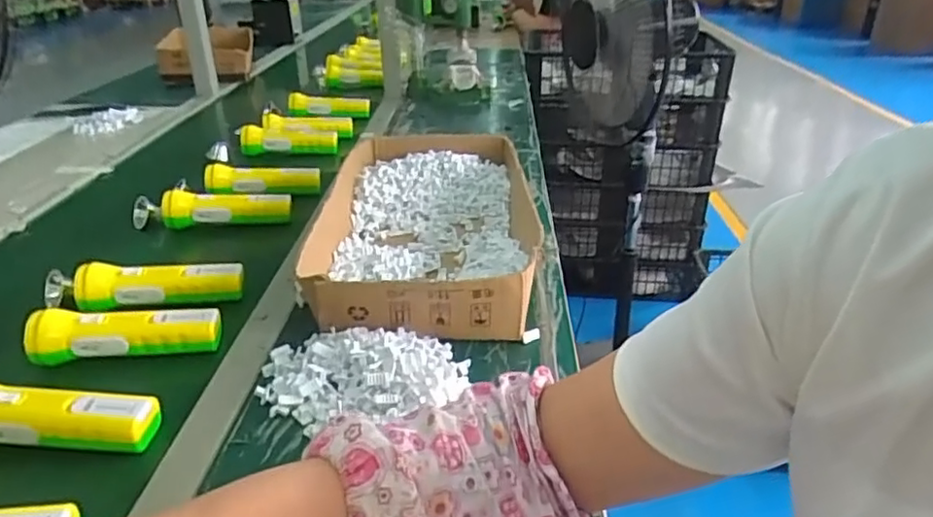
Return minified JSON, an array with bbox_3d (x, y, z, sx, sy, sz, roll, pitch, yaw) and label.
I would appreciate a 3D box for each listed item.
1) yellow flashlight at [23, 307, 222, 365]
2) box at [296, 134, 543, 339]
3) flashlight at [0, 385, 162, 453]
[{"bbox_3d":[-0.329,0.070,0.615,0.168,0.042,0.042,-8,29,-12],"label":"yellow flashlight"},{"bbox_3d":[-0.051,-0.056,0.806,0.252,0.077,0.436,-2,28,-2],"label":"box"},{"bbox_3d":[-0.348,0.128,0.511,0.187,0.043,0.047,-1,28,0],"label":"flashlight"}]

